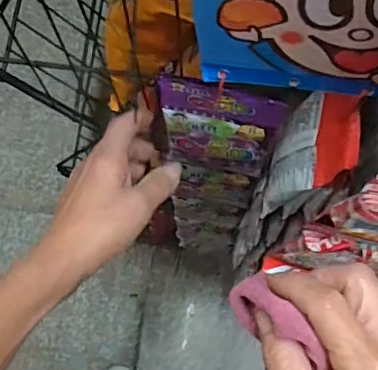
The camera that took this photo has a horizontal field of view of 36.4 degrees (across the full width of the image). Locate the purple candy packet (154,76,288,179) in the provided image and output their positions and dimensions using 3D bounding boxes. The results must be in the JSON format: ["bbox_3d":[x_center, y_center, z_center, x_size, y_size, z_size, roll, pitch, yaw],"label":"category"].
[{"bbox_3d":[0.020,-0.043,0.461,0.095,0.122,0.020,13,74,4],"label":"purple candy packet"}]

